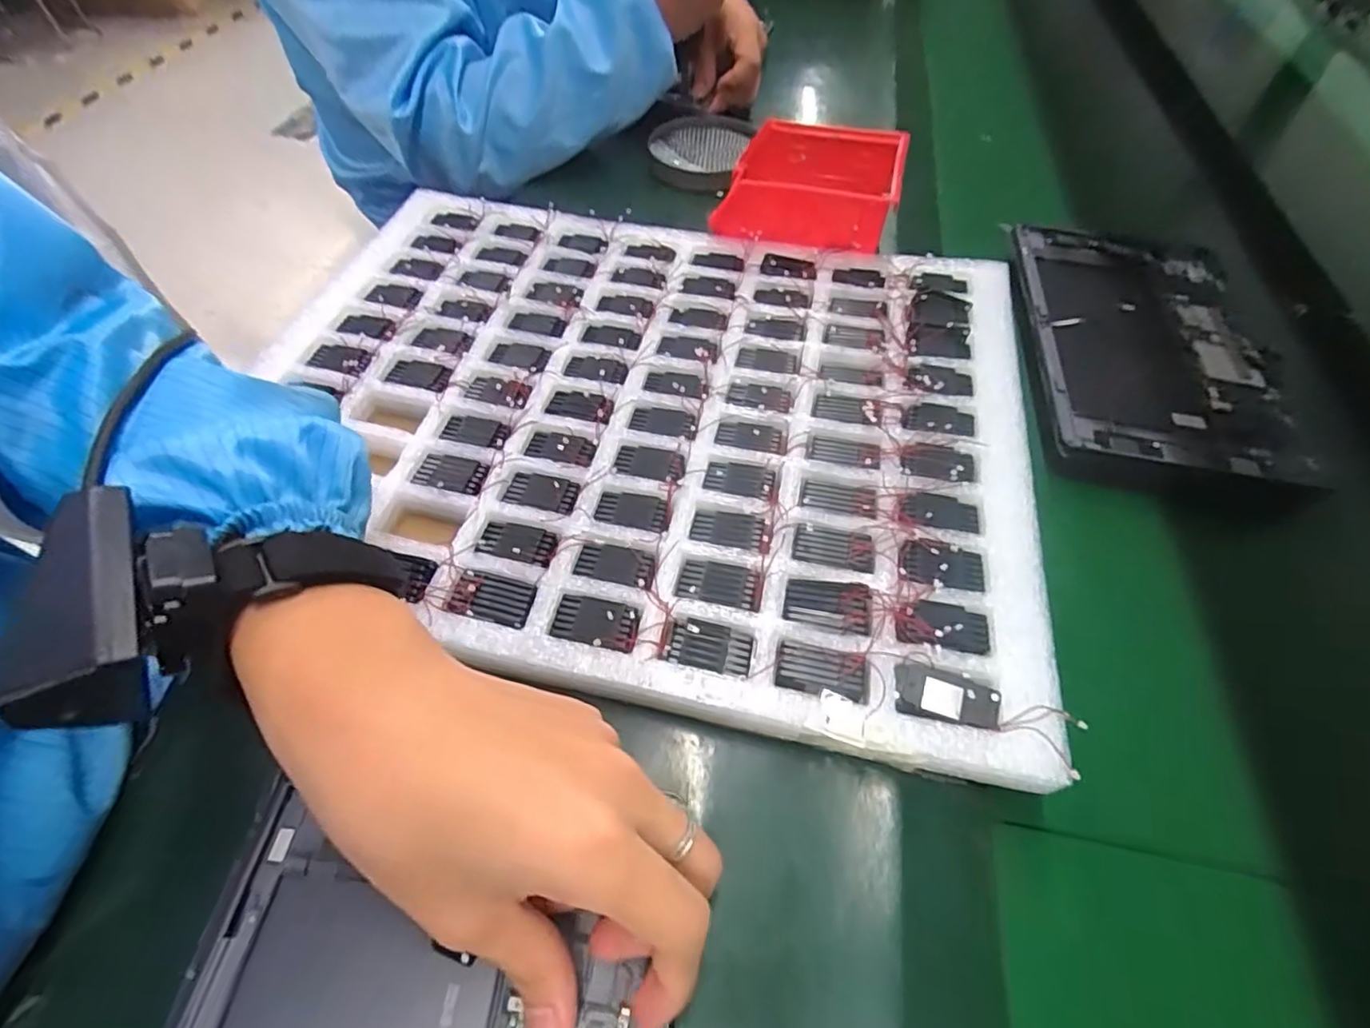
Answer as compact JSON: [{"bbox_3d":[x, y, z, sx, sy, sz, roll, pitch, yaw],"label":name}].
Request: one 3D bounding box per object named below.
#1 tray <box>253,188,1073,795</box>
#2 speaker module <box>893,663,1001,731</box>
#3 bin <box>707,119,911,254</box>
[{"bbox_3d":[-0.035,-0.081,0.372,0.465,0.018,0.364,12,54,6],"label":"tray"},{"bbox_3d":[0.117,0.083,0.267,0.043,0.009,0.020,19,57,9],"label":"speaker module"},{"bbox_3d":[0.099,-0.266,0.475,0.137,0.042,0.125,17,57,12],"label":"bin"}]

